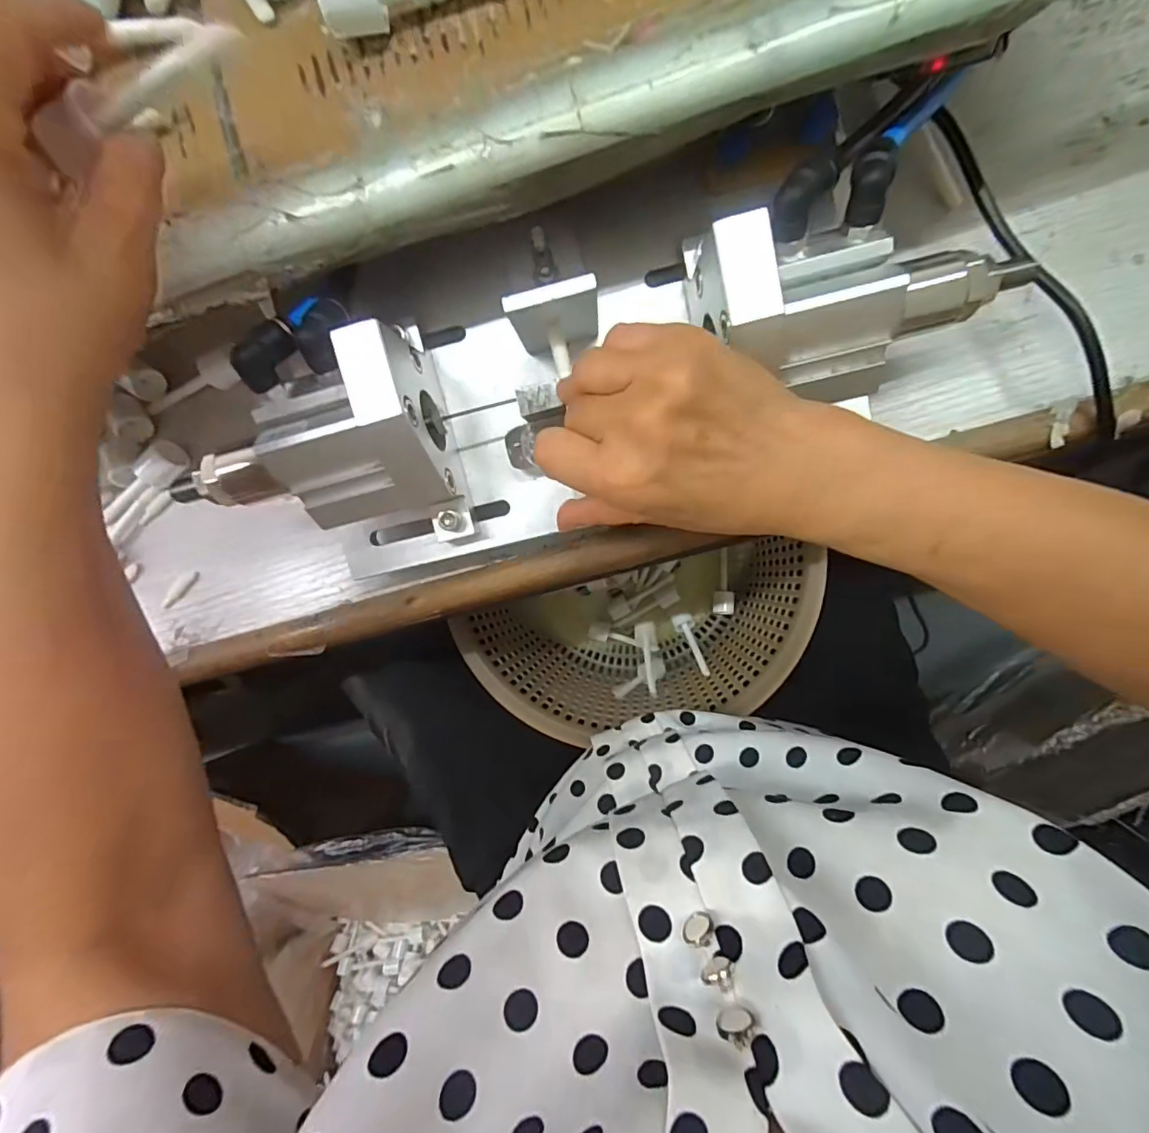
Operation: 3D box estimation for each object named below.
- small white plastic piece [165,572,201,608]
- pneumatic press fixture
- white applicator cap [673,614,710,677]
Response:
[{"bbox_3d":[-0.243,0.014,0.328,0.009,0.007,0.027,39,93,8],"label":"small white plastic piece"},{"bbox_3d":[0.000,-0.082,0.234,0.332,0.095,0.106,-16,85,10],"label":"pneumatic press fixture"},{"bbox_3d":[0.117,0.078,0.521,0.020,0.019,0.069,-22,52,7],"label":"white applicator cap"}]

